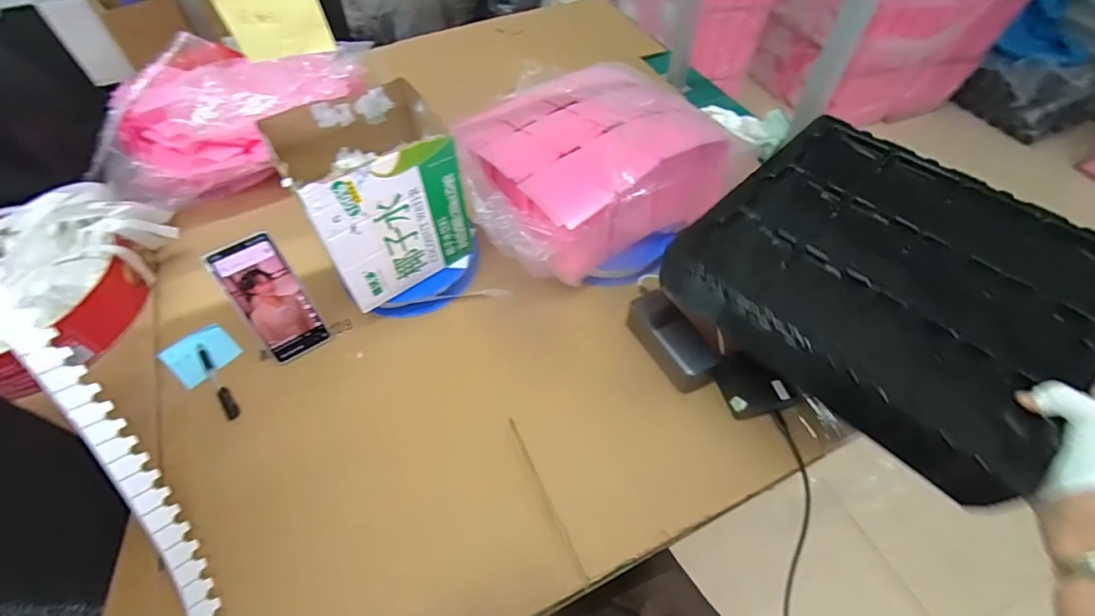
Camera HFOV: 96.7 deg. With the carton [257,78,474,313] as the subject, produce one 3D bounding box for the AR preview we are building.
[{"bbox_3d":[-0.215,-0.148,0.626,0.186,0.188,0.150,-33,61,-21],"label":"carton"}]

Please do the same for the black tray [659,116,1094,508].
[{"bbox_3d":[0.364,-0.033,0.527,0.358,0.062,0.361,-36,62,-23],"label":"black tray"}]

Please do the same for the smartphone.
[{"bbox_3d":[-0.346,-0.009,0.614,0.074,0.162,0.015,-30,31,-20],"label":"smartphone"}]

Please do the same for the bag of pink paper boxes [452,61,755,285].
[{"bbox_3d":[0.048,-0.225,0.719,0.378,0.124,0.292,-26,59,-18],"label":"bag of pink paper boxes"}]

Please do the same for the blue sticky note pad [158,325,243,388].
[{"bbox_3d":[-0.464,0.059,0.651,0.079,0.004,0.076,33,61,21],"label":"blue sticky note pad"}]

